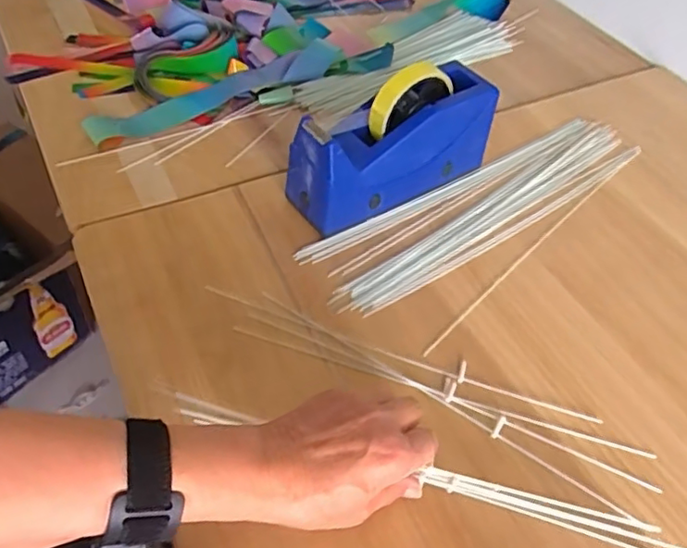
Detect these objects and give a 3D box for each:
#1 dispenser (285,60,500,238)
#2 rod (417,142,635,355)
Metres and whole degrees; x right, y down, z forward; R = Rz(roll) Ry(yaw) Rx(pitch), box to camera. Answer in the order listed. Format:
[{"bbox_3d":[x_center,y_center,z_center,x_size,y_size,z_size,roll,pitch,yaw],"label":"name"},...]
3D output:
[{"bbox_3d":[0.048,-0.125,0.558,0.202,0.116,0.066,-25,57,-24],"label":"dispenser"},{"bbox_3d":[0.198,-0.038,0.573,0.008,0.004,0.389,38,56,24],"label":"rod"}]

